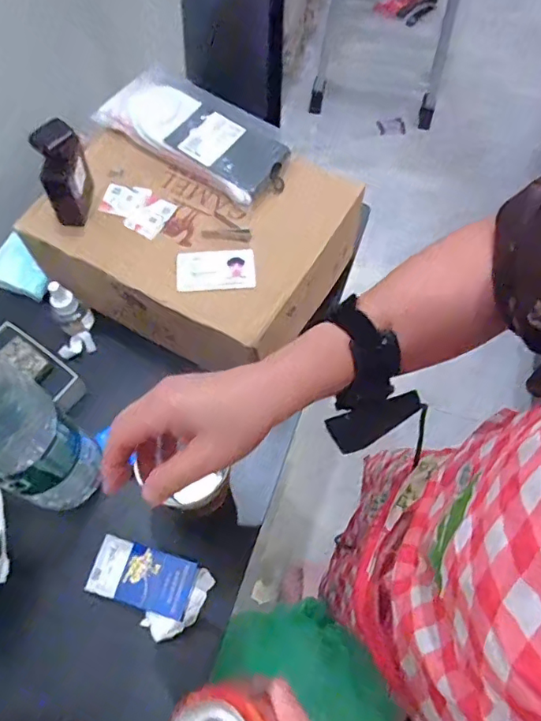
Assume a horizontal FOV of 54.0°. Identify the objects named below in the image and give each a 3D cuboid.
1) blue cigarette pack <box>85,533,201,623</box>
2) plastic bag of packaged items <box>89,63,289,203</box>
[{"bbox_3d":[-0.126,0.213,0.525,0.101,0.018,0.054,15,65,7],"label":"blue cigarette pack"},{"bbox_3d":[-0.085,-0.261,0.597,0.204,0.028,0.092,32,84,1],"label":"plastic bag of packaged items"}]

